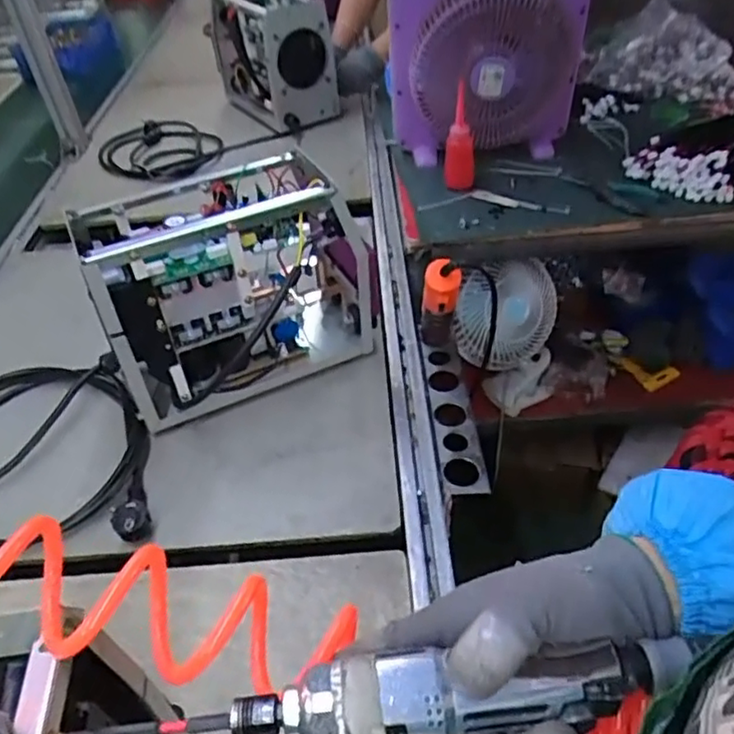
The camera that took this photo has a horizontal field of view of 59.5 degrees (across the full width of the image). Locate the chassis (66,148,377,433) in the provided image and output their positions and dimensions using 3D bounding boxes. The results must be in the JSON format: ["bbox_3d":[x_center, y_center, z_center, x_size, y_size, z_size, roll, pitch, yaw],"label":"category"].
[{"bbox_3d":[-0.157,-0.095,0.769,0.299,0.228,0.156,-22,45,-18],"label":"chassis"}]

